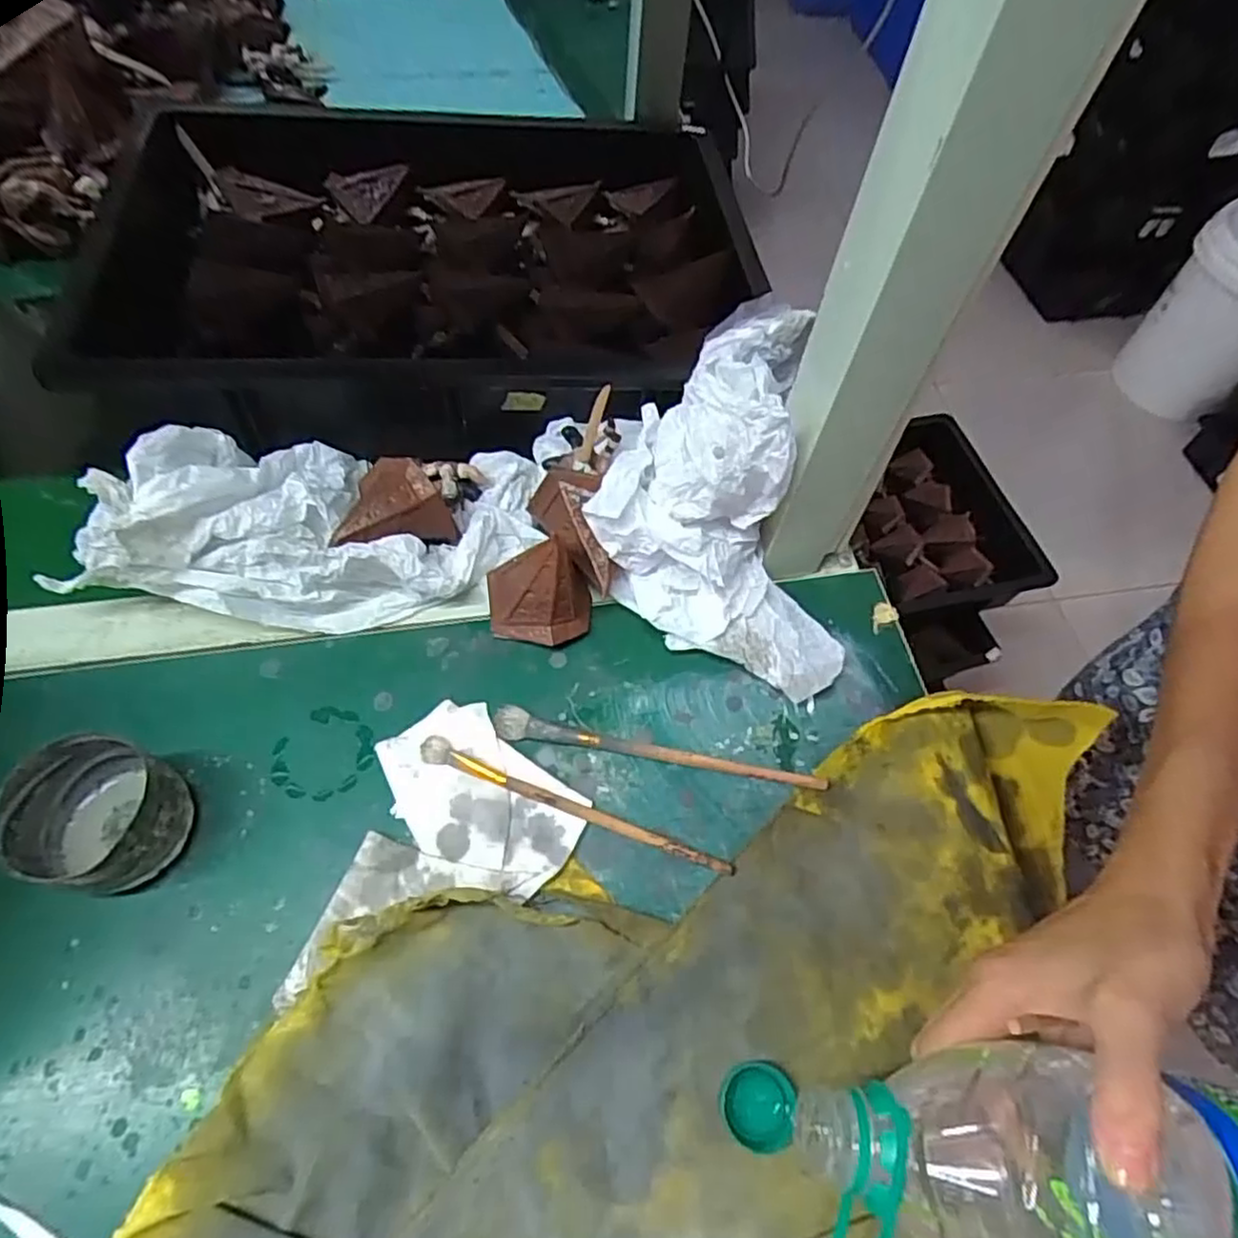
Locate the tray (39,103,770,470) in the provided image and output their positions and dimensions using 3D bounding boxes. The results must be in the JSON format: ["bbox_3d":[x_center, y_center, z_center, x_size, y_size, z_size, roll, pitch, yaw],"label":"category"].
[{"bbox_3d":[-0.132,-0.269,0.542,0.449,0.078,0.332,-8,60,-8],"label":"tray"}]

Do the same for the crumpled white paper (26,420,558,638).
[{"bbox_3d":[-0.175,-0.069,0.420,0.250,0.080,0.136,-4,60,-6],"label":"crumpled white paper"}]

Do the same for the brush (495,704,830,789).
[{"bbox_3d":[0.022,0.073,0.384,0.181,0.012,0.016,10,59,3],"label":"brush"}]

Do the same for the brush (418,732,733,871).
[{"bbox_3d":[-0.023,0.096,0.365,0.172,0.013,0.012,19,60,8],"label":"brush"}]

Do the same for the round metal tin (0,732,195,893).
[{"bbox_3d":[-0.245,0.096,0.336,0.071,0.048,0.065,2,59,-3],"label":"round metal tin"}]

